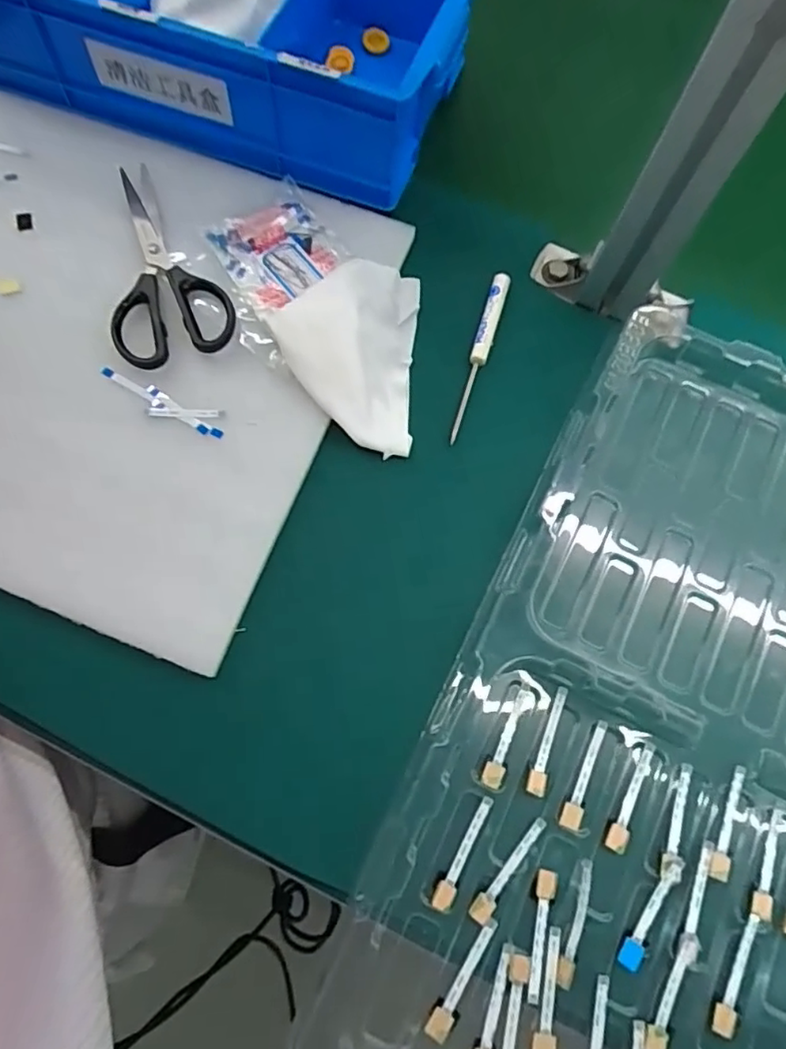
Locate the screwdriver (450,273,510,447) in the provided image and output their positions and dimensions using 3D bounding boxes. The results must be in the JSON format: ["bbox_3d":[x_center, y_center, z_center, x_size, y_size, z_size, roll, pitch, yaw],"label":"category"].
[{"bbox_3d":[0.058,-0.115,0.408,0.012,0.013,0.125,17,73,4],"label":"screwdriver"}]

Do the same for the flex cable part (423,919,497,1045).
[{"bbox_3d":[0.037,0.232,0.308,0.012,0.004,0.059,37,75,10],"label":"flex cable part"}]

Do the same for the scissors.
[{"bbox_3d":[-0.165,-0.190,0.416,0.075,0.014,0.180,-18,74,-7],"label":"scissors"}]

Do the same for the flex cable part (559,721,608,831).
[{"bbox_3d":[0.108,0.139,0.336,0.011,0.004,0.059,27,74,7],"label":"flex cable part"}]

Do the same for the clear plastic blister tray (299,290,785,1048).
[{"bbox_3d":[0.183,0.120,0.333,0.299,0.032,0.475,25,73,6],"label":"clear plastic blister tray"}]

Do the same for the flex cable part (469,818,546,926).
[{"bbox_3d":[0.062,0.183,0.322,0.011,0.004,0.061,38,75,10],"label":"flex cable part"}]

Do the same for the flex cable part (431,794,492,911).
[{"bbox_3d":[0.037,0.175,0.325,0.011,0.004,0.060,25,73,6],"label":"flex cable part"}]

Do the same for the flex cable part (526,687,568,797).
[{"bbox_3d":[0.087,0.121,0.338,0.010,0.004,0.059,20,81,3],"label":"flex cable part"}]

